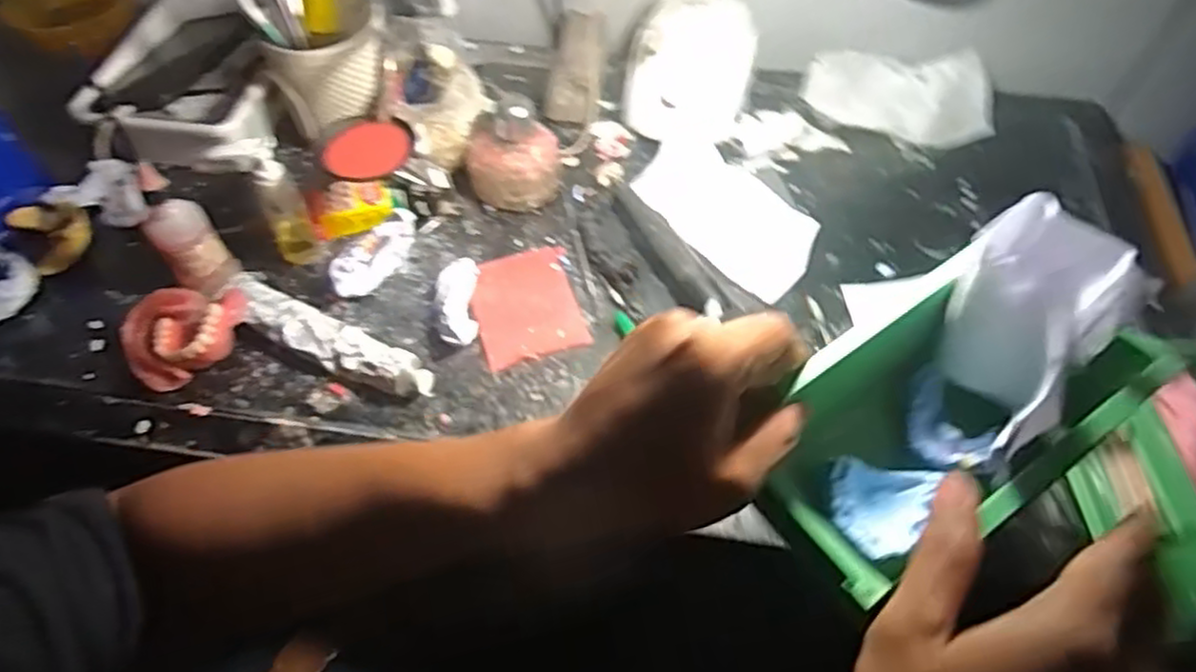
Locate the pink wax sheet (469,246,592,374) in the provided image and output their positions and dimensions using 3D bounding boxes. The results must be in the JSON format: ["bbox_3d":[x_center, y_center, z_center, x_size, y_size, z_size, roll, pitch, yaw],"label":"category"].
[{"bbox_3d":[-0.056,-0.024,0.566,0.078,0.006,0.100,-14,57,-10],"label":"pink wax sheet"}]

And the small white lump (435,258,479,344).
[{"bbox_3d":[-0.106,-0.022,0.551,0.031,0.023,0.074,-5,56,-4],"label":"small white lump"}]

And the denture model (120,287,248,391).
[{"bbox_3d":[-0.296,-0.001,0.524,0.085,0.042,0.057,-19,58,-13],"label":"denture model"}]

